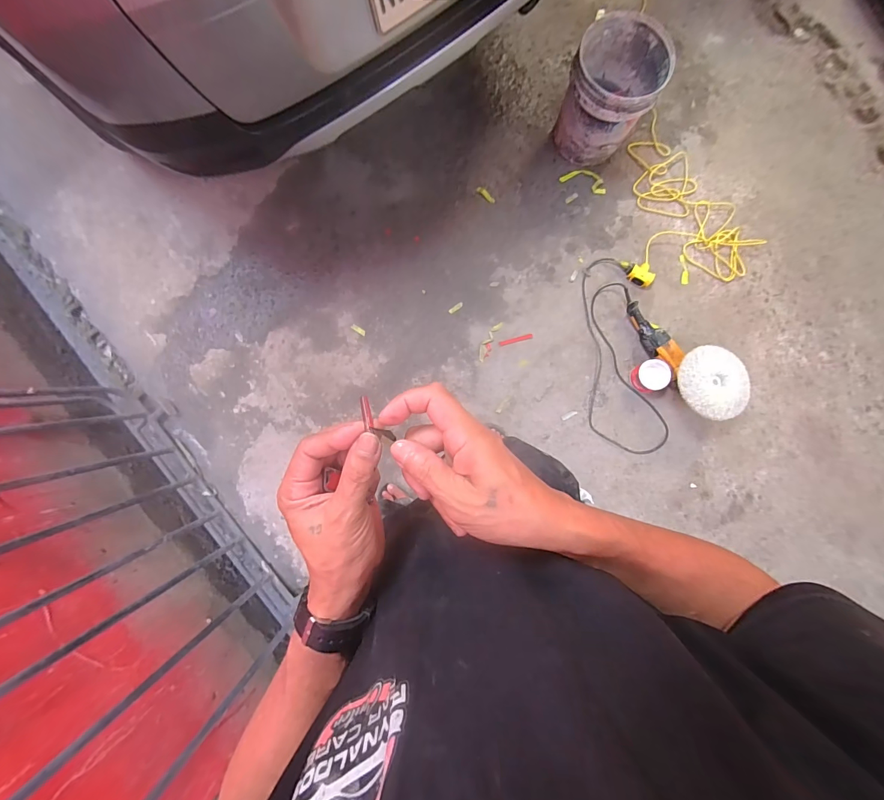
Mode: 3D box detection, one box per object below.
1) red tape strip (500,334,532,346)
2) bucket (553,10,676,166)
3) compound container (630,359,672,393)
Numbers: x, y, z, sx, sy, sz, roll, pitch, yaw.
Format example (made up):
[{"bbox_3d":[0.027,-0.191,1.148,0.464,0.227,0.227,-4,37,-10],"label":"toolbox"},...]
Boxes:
[{"bbox_3d":[0.273,-0.222,1.392,0.121,0.007,0.018,-15,82,7],"label":"red tape strip"},{"bbox_3d":[0.563,-1.052,1.317,0.284,0.316,0.280,0,88,-1],"label":"bucket"},{"bbox_3d":[0.726,-0.084,1.315,0.099,0.074,0.105,0,88,-1],"label":"compound container"}]

